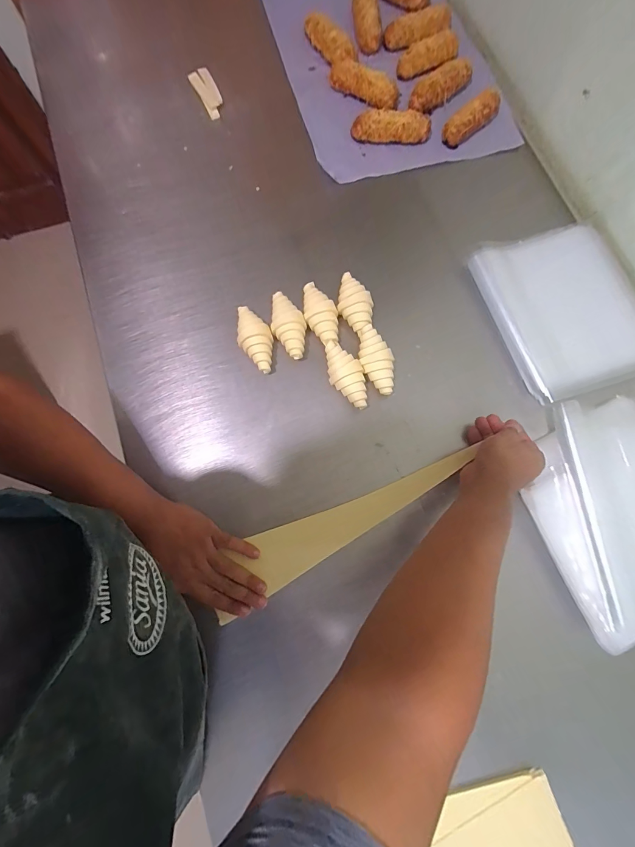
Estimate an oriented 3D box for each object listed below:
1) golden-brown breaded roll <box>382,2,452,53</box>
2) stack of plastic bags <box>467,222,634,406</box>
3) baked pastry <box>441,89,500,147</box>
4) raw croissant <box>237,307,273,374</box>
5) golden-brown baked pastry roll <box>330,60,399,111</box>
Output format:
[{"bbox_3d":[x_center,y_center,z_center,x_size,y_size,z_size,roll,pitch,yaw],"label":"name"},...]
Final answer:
[{"bbox_3d":[0.189,-0.743,0.657,0.128,0.028,0.047,-20,77,-5],"label":"golden-brown breaded roll"},{"bbox_3d":[0.370,-0.169,0.518,0.212,0.021,0.245,-17,77,-4],"label":"stack of plastic bags"},{"bbox_3d":[0.278,-0.537,0.609,0.133,0.034,0.038,-39,80,-9],"label":"baked pastry"},{"bbox_3d":[-0.090,-0.123,0.500,0.048,0.040,0.104,-16,77,-4],"label":"raw croissant"},{"bbox_3d":[0.081,-0.602,0.622,0.140,0.032,0.051,33,79,7],"label":"golden-brown baked pastry roll"}]

